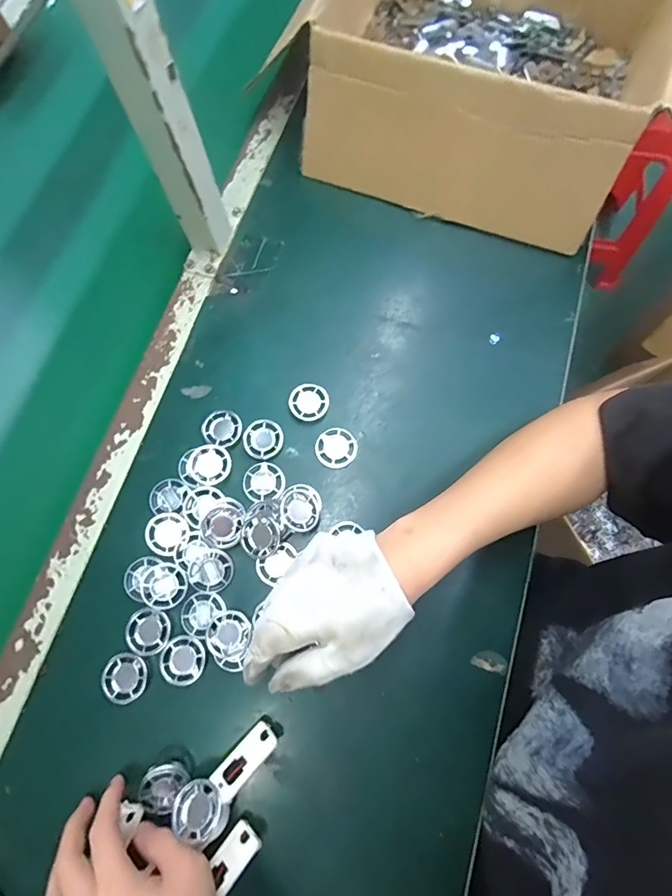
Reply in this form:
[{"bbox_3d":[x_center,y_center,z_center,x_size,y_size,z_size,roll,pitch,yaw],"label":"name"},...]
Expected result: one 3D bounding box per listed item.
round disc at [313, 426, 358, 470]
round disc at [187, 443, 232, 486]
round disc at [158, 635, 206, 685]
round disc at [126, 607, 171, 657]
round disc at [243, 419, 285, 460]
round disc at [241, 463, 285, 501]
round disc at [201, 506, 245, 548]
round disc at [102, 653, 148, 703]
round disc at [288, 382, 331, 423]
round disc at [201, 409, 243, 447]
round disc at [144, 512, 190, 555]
[{"bbox_3d":[0.000,0.000,0.443,0.040,0.012,0.039,-1,74,2],"label":"round disc"},{"bbox_3d":[-0.123,0.016,0.434,0.040,0.007,0.042,-1,74,2],"label":"round disc"},{"bbox_3d":[-0.134,0.187,0.391,0.039,0.004,0.039,-1,74,2],"label":"round disc"},{"bbox_3d":[-0.167,0.163,0.396,0.038,0.004,0.039,-1,74,2],"label":"round disc"},{"bbox_3d":[-0.072,-0.009,0.444,0.040,0.008,0.038,-1,74,2],"label":"round disc"},{"bbox_3d":[-0.070,0.033,0.434,0.040,0.004,0.036,-8,74,0],"label":"round disc"},{"bbox_3d":[-0.105,0.073,0.414,0.037,0.009,0.039,-1,74,2],"label":"round disc"},{"bbox_3d":[-0.184,0.199,0.388,0.037,0.004,0.039,-39,76,-11],"label":"round disc"},{"bbox_3d":[-0.027,-0.046,0.457,0.039,0.015,0.039,-1,74,2],"label":"round disc"},{"bbox_3d":[-0.113,-0.019,0.448,0.038,0.009,0.041,-1,74,2],"label":"round disc"},{"bbox_3d":[-0.159,0.079,0.418,0.037,0.004,0.038,-1,74,2],"label":"round disc"}]

